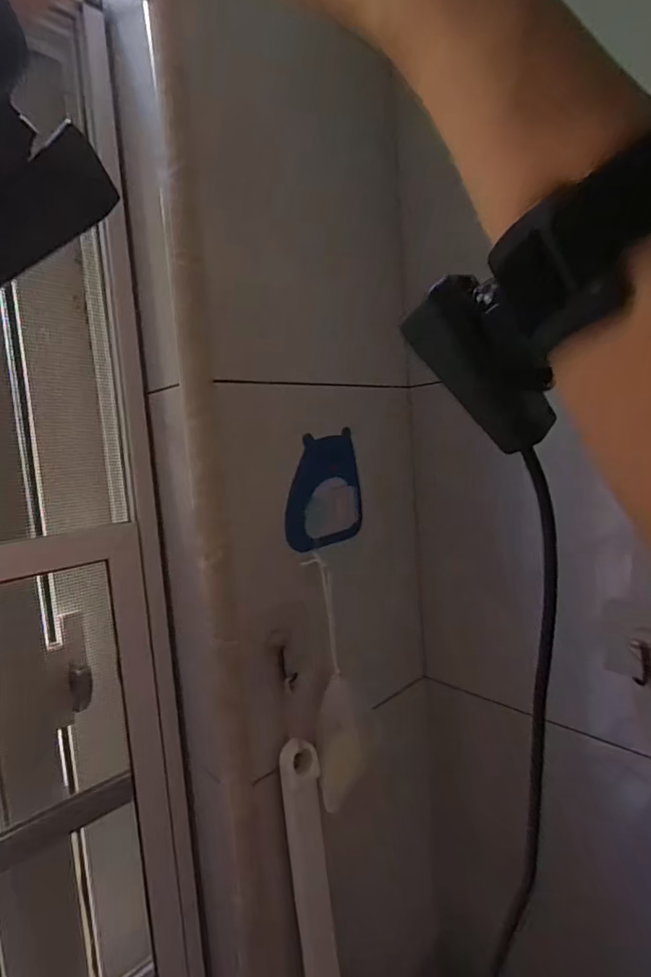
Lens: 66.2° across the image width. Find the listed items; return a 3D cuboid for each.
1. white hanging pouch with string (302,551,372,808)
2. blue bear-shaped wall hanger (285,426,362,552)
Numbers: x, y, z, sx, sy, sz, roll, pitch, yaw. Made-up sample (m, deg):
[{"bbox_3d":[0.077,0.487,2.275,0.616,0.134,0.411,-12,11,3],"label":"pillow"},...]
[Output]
[{"bbox_3d":[0.012,0.156,0.418,0.050,0.199,0.014,-4,-2,-28],"label":"white hanging pouch with string"},{"bbox_3d":[-0.002,0.002,0.428,0.083,0.092,0.007,-10,8,-41],"label":"blue bear-shaped wall hanger"}]

